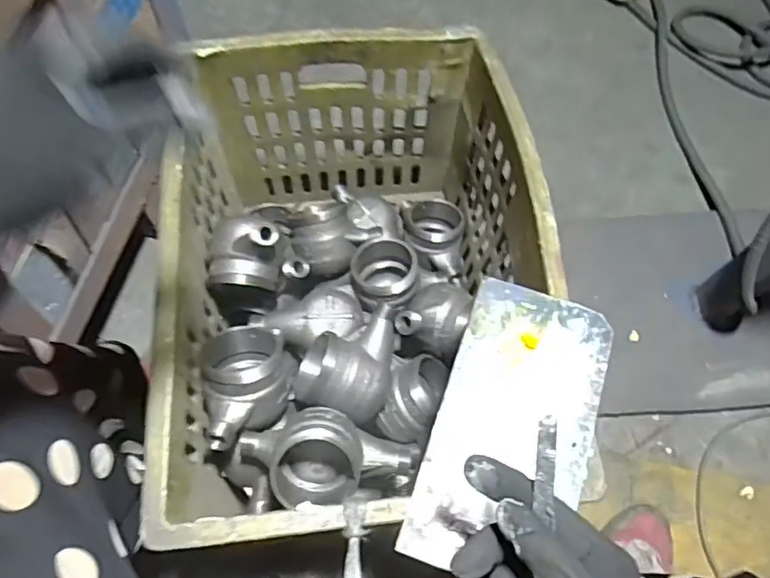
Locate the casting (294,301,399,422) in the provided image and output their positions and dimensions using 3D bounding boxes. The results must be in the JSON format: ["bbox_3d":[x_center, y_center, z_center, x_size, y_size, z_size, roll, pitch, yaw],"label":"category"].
[{"bbox_3d":[-0.038,0.074,0.651,0.104,0.071,0.136,21,67,8],"label":"casting"}]

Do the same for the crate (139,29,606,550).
[{"bbox_3d":[-0.029,0.004,0.703,0.369,0.321,0.531,-3,66,-2],"label":"crate"}]

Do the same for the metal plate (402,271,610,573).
[{"bbox_3d":[0.107,0.110,0.482,0.124,0.007,0.237,18,67,6],"label":"metal plate"}]

